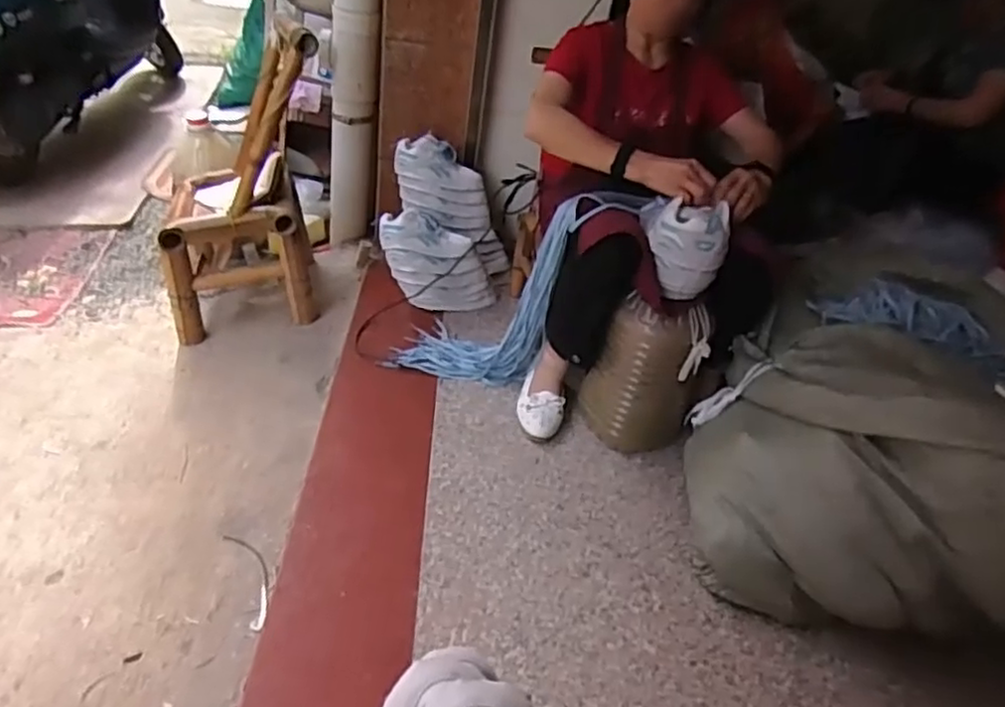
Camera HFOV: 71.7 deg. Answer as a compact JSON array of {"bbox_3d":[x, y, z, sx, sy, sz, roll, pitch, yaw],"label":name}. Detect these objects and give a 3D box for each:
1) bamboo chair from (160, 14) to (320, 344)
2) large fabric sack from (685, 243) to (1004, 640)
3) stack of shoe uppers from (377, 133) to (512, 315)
[{"bbox_3d":[-0.606,-0.423,1.601,0.322,0.624,0.442,-3,38,-19],"label":"bamboo chair"},{"bbox_3d":[0.675,0.109,1.190,0.576,0.389,0.720,25,38,19],"label":"large fabric sack"},{"bbox_3d":[-0.135,-0.307,1.730,0.313,0.329,0.279,5,36,-8],"label":"stack of shoe uppers"}]

